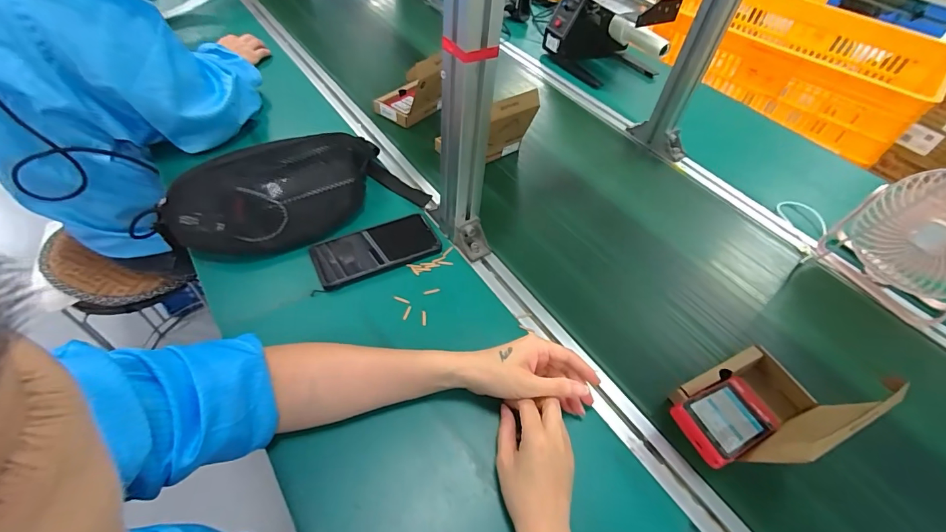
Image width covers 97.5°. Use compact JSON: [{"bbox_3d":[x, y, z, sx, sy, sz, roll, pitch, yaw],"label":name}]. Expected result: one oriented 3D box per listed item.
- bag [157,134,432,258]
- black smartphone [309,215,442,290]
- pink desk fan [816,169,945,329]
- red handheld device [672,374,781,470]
[{"bbox_3d":[-0.238,-0.107,0.557,0.307,0.093,0.138,-29,59,-26],"label":"bag"},{"bbox_3d":[-0.129,-0.023,0.555,0.159,0.013,0.080,-19,55,-20],"label":"black smartphone"},{"bbox_3d":[0.591,-0.031,0.545,0.071,0.169,0.171,-22,56,-22],"label":"pink desk fan"},{"bbox_3d":[0.264,0.155,0.426,0.126,0.013,0.063,-8,49,-31],"label":"red handheld device"}]

